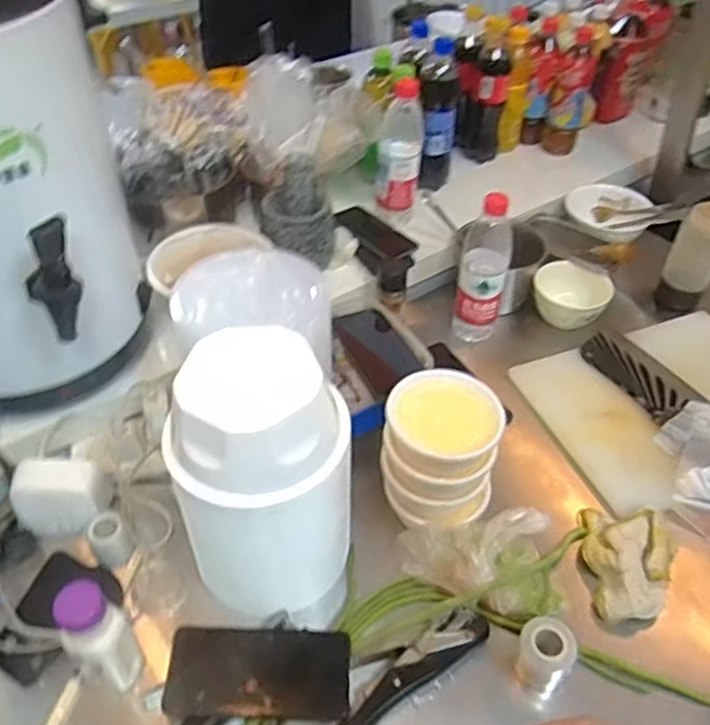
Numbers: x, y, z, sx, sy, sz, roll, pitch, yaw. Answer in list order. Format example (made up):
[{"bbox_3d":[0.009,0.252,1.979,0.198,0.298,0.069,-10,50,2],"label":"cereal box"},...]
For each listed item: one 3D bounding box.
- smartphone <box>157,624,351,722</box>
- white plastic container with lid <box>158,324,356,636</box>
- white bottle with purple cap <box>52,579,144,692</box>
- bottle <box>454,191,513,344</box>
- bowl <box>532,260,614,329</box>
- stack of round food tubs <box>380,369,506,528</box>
[{"bbox_3d":[-0.088,0.289,0.642,0.169,0.011,0.077,6,57,-7],"label":"smartphone"},{"bbox_3d":[-0.084,0.118,0.660,0.160,0.282,0.129,10,45,9],"label":"white plastic container with lid"},{"bbox_3d":[-0.230,0.250,0.620,0.041,0.142,0.051,24,49,22],"label":"white bottle with purple cap"},{"bbox_3d":[0.181,-0.134,0.969,0.068,0.224,0.076,8,45,7],"label":"bottle"},{"bbox_3d":[0.325,-0.101,1.037,0.113,0.053,0.091,19,47,18],"label":"bowl"},{"bbox_3d":[0.091,0.095,0.732,0.121,0.149,0.103,8,45,7],"label":"stack of round food tubs"}]

